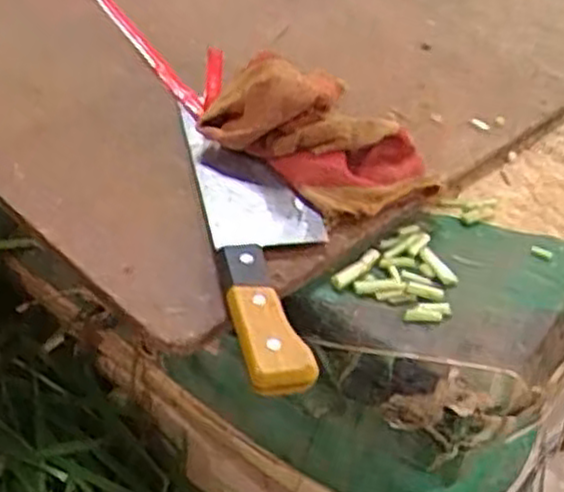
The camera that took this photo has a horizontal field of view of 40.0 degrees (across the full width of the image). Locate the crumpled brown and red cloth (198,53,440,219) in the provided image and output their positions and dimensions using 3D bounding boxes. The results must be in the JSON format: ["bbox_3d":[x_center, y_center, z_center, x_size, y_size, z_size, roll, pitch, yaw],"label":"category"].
[{"bbox_3d":[0.025,-0.069,0.494,0.153,0.058,0.093,27,43,0],"label":"crumpled brown and red cloth"}]

